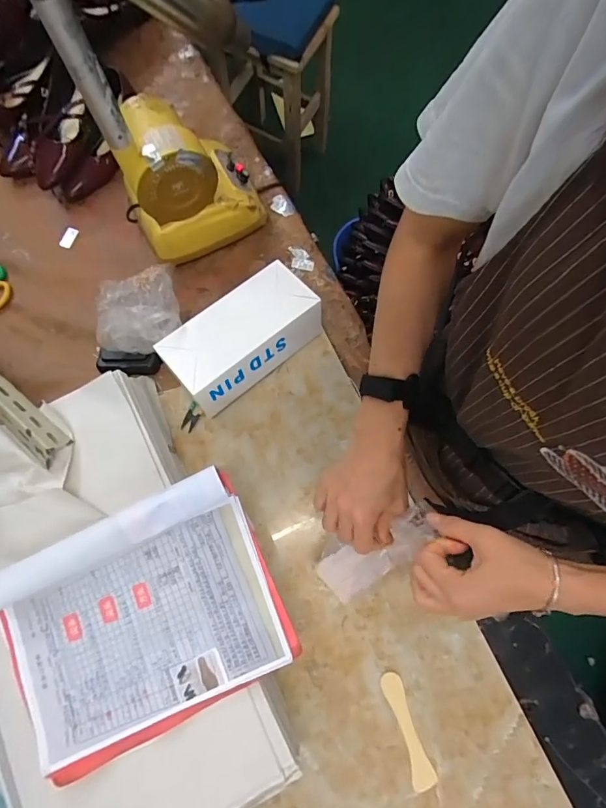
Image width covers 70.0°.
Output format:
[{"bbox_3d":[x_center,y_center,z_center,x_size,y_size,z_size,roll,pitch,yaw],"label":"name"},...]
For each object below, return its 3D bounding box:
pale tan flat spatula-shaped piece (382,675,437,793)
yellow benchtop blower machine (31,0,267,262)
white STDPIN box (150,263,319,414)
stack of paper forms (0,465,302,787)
[{"bbox_3d":[0.147,0.456,0.607,0.032,0.004,0.149,-18,78,-3],"label":"pale tan flat spatula-shaped piece"},{"bbox_3d":[-0.189,-0.412,0.580,0.218,0.473,0.168,-26,79,-6],"label":"yellow benchtop blower machine"},{"bbox_3d":[-0.092,-0.107,0.686,0.235,0.110,0.119,-38,80,-8],"label":"white STDPIN box"},{"bbox_3d":[-0.192,0.256,0.523,0.303,0.054,0.249,-25,79,-4],"label":"stack of paper forms"}]

